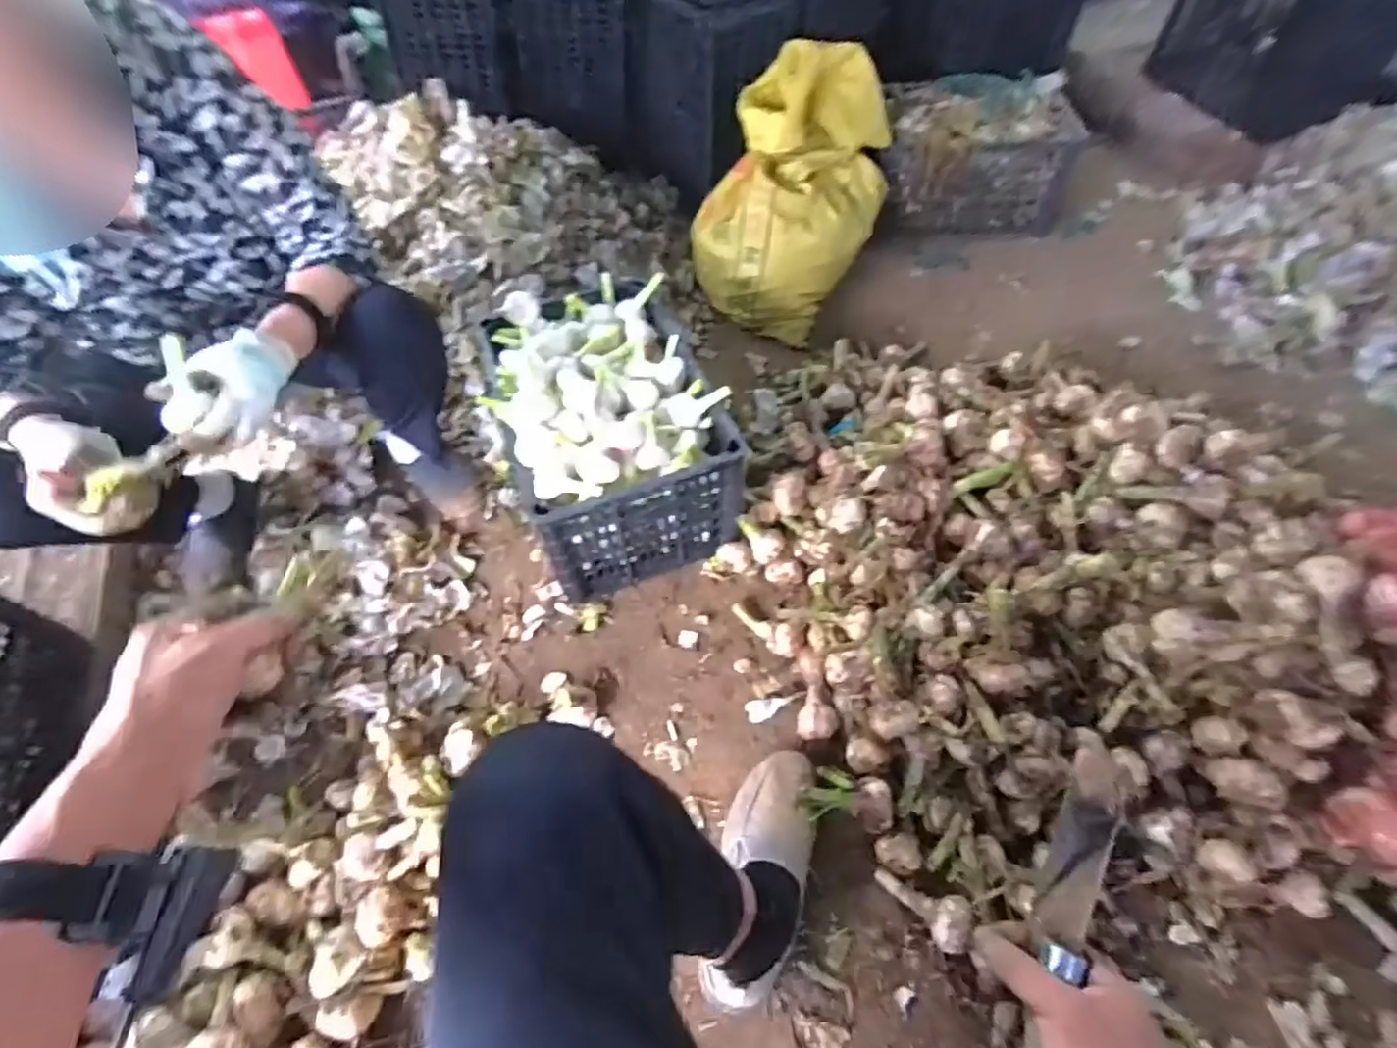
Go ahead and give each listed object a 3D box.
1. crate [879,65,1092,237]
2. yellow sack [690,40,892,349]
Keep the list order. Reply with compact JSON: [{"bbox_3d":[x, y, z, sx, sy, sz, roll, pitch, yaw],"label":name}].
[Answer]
[{"bbox_3d":[0.656,-0.899,1.493,0.419,0.256,0.273,3,57,3],"label":"crate"},{"bbox_3d":[0.190,-0.675,1.264,0.322,0.371,0.440,18,59,12],"label":"yellow sack"}]

